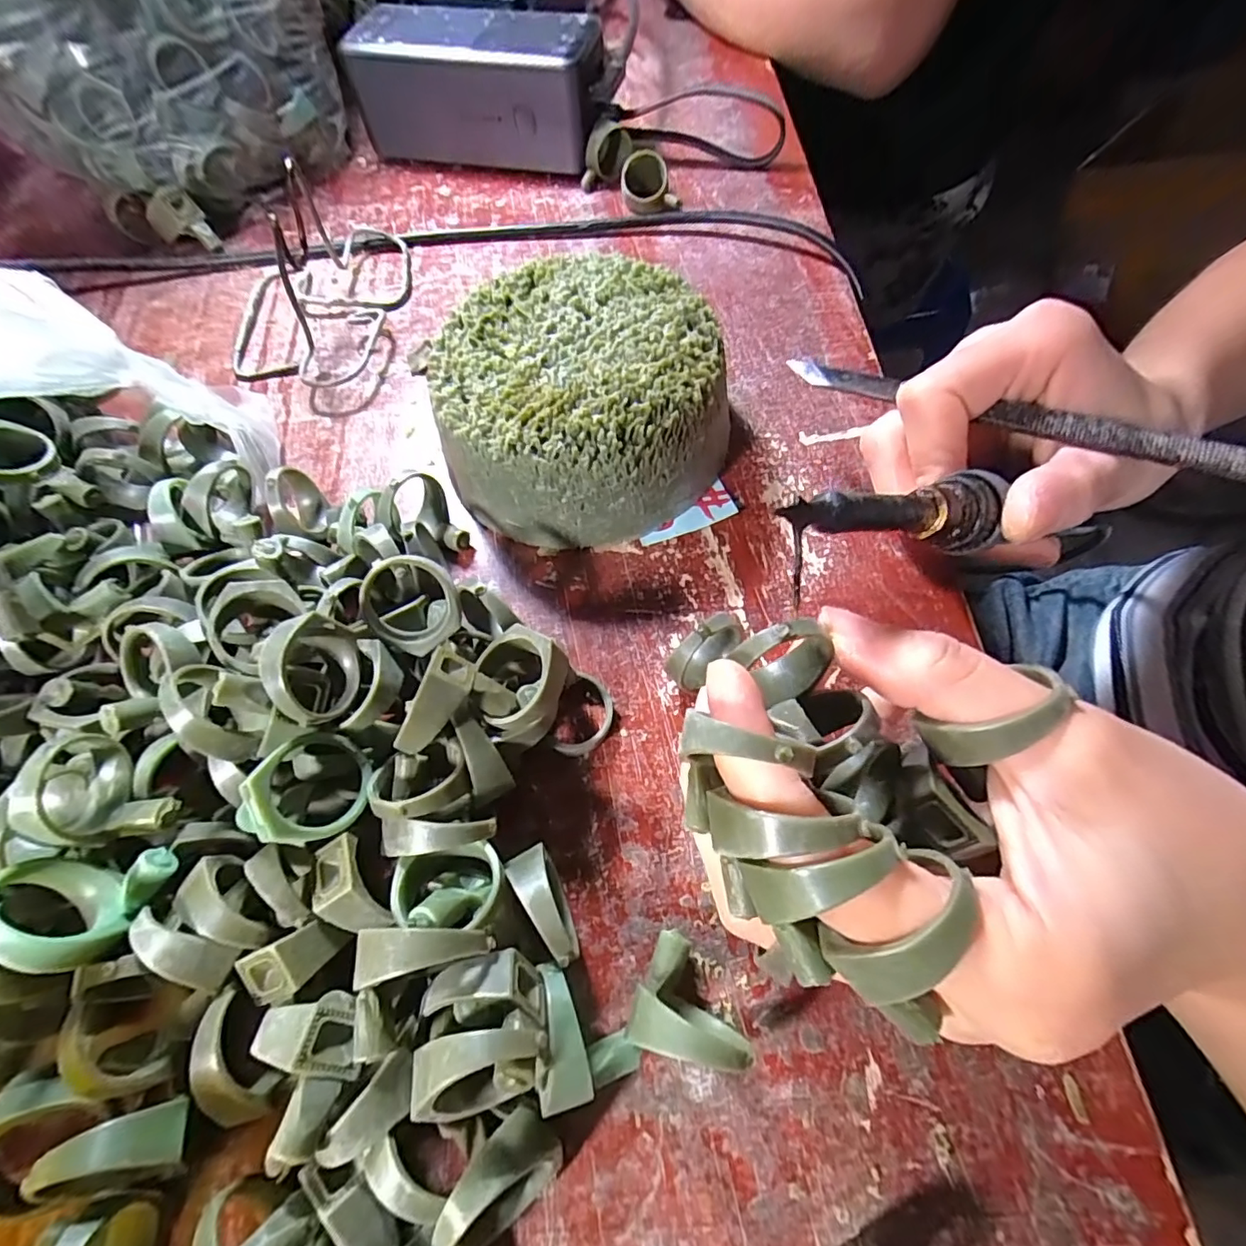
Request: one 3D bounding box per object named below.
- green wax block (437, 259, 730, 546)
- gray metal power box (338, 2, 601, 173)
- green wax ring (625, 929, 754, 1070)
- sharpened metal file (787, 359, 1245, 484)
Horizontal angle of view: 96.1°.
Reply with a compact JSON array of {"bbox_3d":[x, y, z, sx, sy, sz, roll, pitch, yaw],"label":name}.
[{"bbox_3d":[-0.013,-0.083,0.206,0.104,0.046,0.101,-1,66,2],"label":"green wax block"},{"bbox_3d":[-0.078,-0.284,0.302,0.128,0.054,0.055,8,66,5],"label":"gray metal power box"},{"bbox_3d":[0.016,0.087,0.133,0.026,0.027,0.022,6,64,5],"label":"green wax ring"},{"bbox_3d":[0.126,-0.057,0.162,0.163,0.006,0.007,26,68,26],"label":"sharpened metal file"}]

